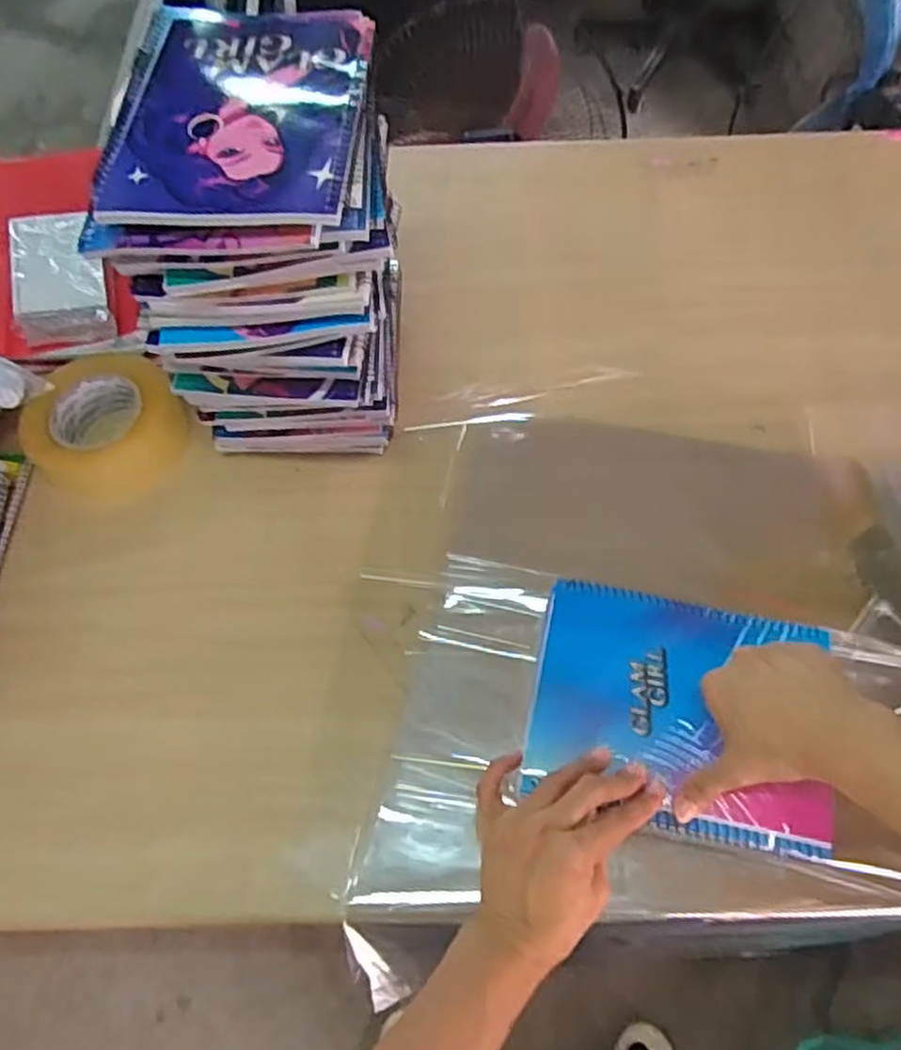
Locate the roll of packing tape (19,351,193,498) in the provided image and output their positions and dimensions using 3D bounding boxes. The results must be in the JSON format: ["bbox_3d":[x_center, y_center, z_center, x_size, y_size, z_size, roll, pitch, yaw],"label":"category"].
[{"bbox_3d":[-0.302,-0.089,0.664,0.127,0.042,0.131,-1,61,2],"label":"roll of packing tape"}]

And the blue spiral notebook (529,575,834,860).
[{"bbox_3d":[0.160,0.129,0.523,0.197,0.020,0.156,11,62,8],"label":"blue spiral notebook"}]

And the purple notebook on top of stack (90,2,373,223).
[{"bbox_3d":[-0.135,-0.276,0.485,0.154,0.013,0.214,1,61,3],"label":"purple notebook on top of stack"}]

